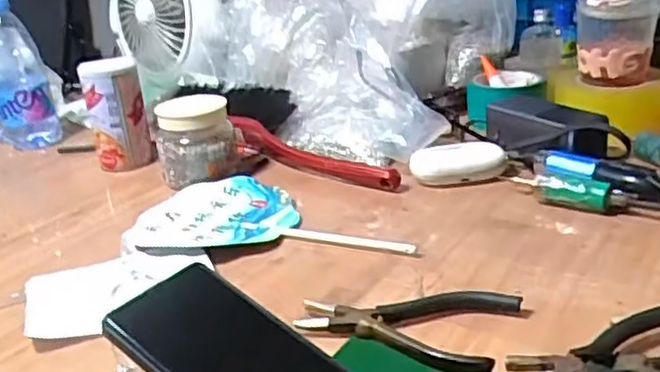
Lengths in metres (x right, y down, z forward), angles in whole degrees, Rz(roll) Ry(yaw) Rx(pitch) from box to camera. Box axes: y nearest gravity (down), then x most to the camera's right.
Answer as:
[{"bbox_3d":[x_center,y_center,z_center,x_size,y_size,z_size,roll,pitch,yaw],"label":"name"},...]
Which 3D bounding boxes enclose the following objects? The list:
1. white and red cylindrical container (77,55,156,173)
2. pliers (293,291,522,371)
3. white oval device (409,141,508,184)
[{"bbox_3d":[-0.251,-0.083,0.817,0.063,0.126,0.057,-13,23,-19],"label":"white and red cylindrical container"},{"bbox_3d":[0.052,0.089,0.471,0.134,0.014,0.083,6,26,27],"label":"pliers"},{"bbox_3d":[0.127,-0.021,0.688,0.090,0.031,0.039,-7,23,-2],"label":"white oval device"}]

